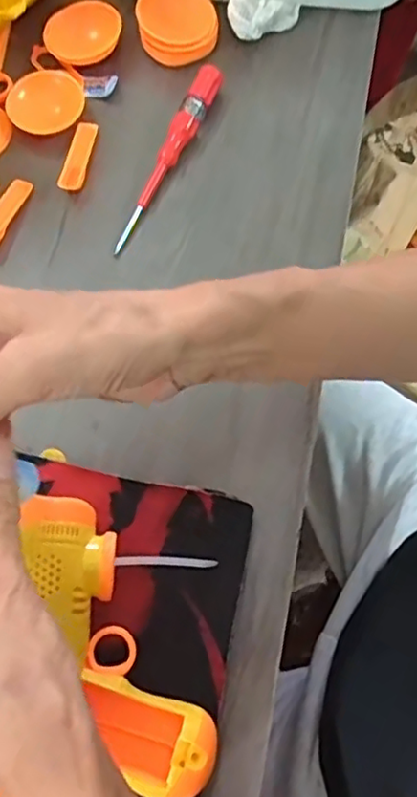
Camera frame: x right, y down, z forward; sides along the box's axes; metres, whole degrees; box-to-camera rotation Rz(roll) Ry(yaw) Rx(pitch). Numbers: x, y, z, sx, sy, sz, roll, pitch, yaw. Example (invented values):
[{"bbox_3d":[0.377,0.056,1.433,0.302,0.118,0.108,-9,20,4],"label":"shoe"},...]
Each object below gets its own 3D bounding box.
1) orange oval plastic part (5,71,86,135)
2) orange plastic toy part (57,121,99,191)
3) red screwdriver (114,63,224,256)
[{"bbox_3d":[-0.116,-0.212,0.457,0.056,0.016,0.045,-20,72,-5],"label":"orange oval plastic part"},{"bbox_3d":[-0.092,-0.173,0.452,0.017,0.006,0.059,9,72,4],"label":"orange plastic toy part"},{"bbox_3d":[-0.030,-0.170,0.442,0.016,0.022,0.150,26,74,10],"label":"red screwdriver"}]

